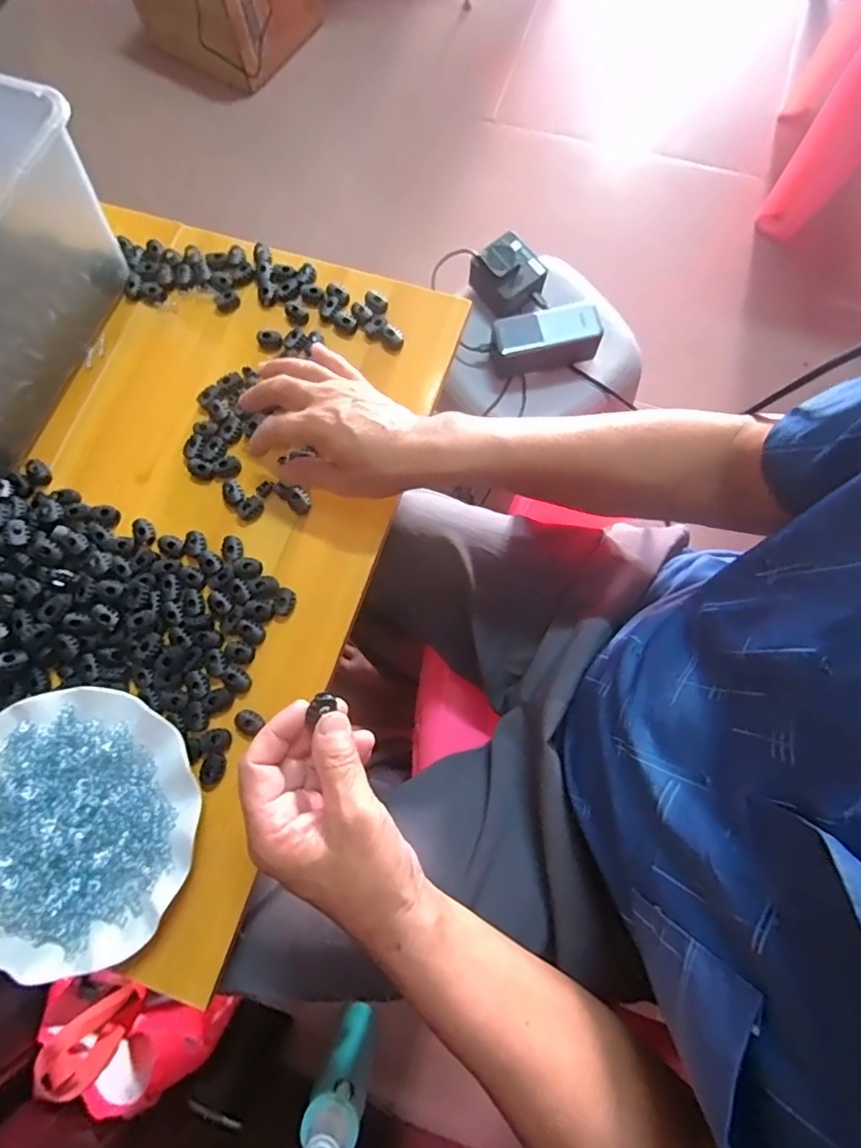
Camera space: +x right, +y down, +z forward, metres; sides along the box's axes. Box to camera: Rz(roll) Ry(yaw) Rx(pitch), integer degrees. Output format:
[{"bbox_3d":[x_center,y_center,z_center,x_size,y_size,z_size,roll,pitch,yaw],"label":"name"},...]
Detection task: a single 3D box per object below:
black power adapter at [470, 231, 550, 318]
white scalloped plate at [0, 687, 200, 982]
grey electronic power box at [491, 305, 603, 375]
[{"bbox_3d":[0.105,-0.392,0.723,0.071,0.058,0.083,-44,78,-9],"label":"black power adapter"},{"bbox_3d":[-0.257,0.177,0.390,0.175,0.019,0.177,-1,75,2],"label":"white scalloped plate"},{"bbox_3d":[0.144,-0.299,0.697,0.131,0.049,0.059,-6,75,1],"label":"grey electronic power box"}]

